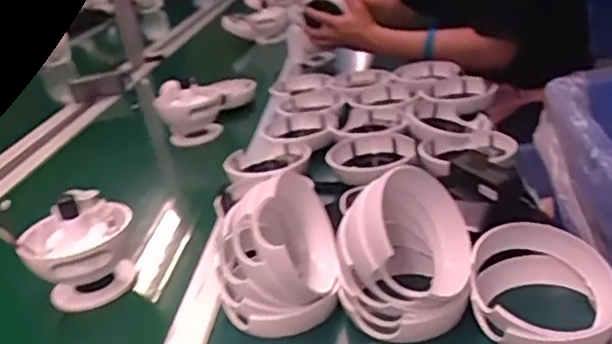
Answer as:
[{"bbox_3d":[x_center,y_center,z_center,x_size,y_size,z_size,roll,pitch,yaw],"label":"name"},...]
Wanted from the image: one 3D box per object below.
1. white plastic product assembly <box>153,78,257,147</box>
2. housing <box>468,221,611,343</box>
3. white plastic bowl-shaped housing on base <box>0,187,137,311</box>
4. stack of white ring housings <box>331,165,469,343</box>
[{"bbox_3d":[-0.182,-0.135,1.164,0.113,0.103,0.208,2,24,19],"label":"white plastic product assembly"},{"bbox_3d":[0.198,0.097,0.517,0.117,0.072,0.115,4,27,27],"label":"housing"},{"bbox_3d":[-0.255,0.090,0.684,0.124,0.118,0.101,-6,24,8],"label":"white plastic bowl-shaped housing on base"},{"bbox_3d":[0.088,0.068,0.548,0.108,0.134,0.123,-2,25,15],"label":"stack of white ring housings"}]

